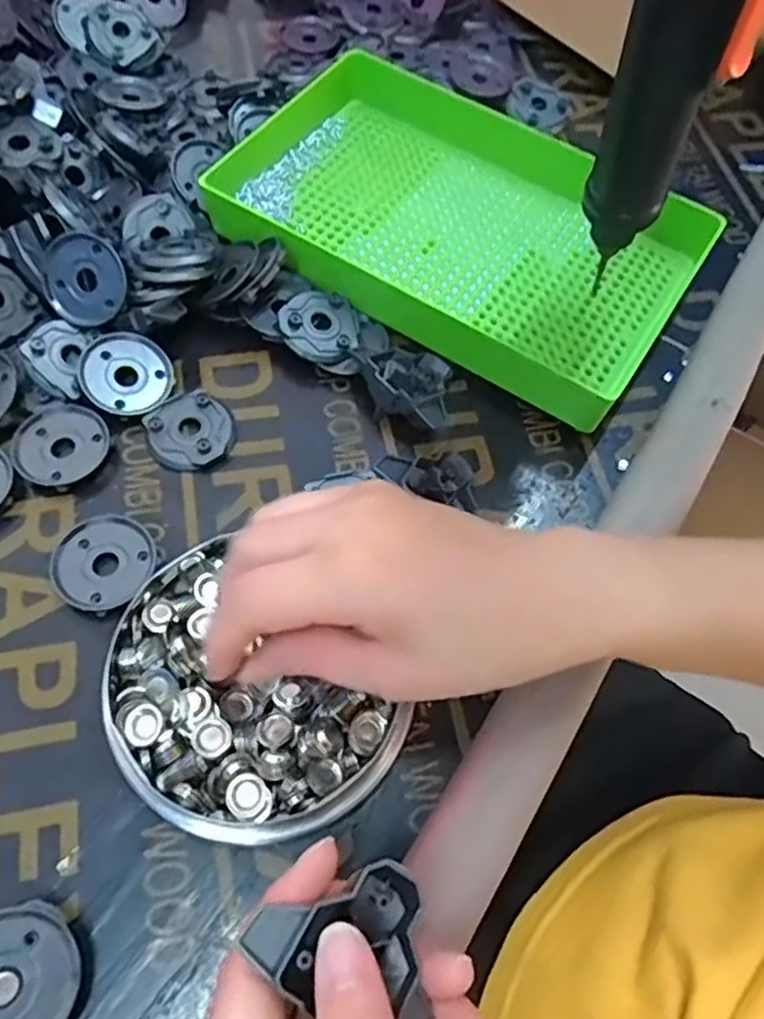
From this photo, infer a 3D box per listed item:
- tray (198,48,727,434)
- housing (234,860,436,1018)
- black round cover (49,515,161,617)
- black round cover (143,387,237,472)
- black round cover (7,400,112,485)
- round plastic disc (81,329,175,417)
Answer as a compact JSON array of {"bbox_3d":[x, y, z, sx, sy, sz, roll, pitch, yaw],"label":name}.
[{"bbox_3d":[0.038,-0.157,0.385,0.253,0.036,0.159,33,66,12],"label":"tray"},{"bbox_3d":[-0.008,0.124,0.205,0.057,0.023,0.039,21,64,7],"label":"housing"},{"bbox_3d":[-0.120,0.023,0.301,0.041,0.008,0.042,2,63,-3],"label":"black round cover"},{"bbox_3d":[-0.092,-0.038,0.336,0.039,0.006,0.042,2,63,-3],"label":"black round cover"},{"bbox_3d":[-0.151,-0.032,0.324,0.041,0.004,0.042,2,63,-3],"label":"black round cover"},{"bbox_3d":[-0.124,-0.066,0.340,0.042,0.004,0.042,5,74,-19],"label":"round plastic disc"}]

